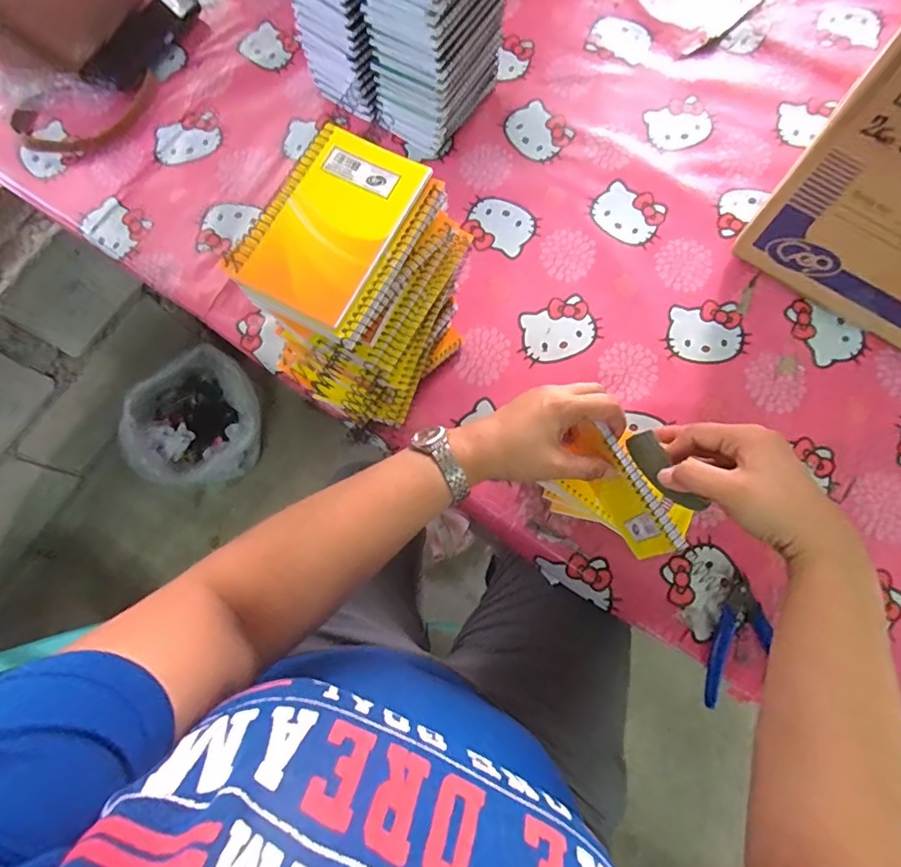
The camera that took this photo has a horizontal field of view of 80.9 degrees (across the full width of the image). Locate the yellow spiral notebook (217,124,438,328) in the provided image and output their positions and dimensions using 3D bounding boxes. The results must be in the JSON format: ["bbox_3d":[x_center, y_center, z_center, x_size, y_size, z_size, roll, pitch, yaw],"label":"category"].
[{"bbox_3d":[-0.079,-0.140,0.352,0.083,0.014,0.125,27,77,8],"label":"yellow spiral notebook"}]

